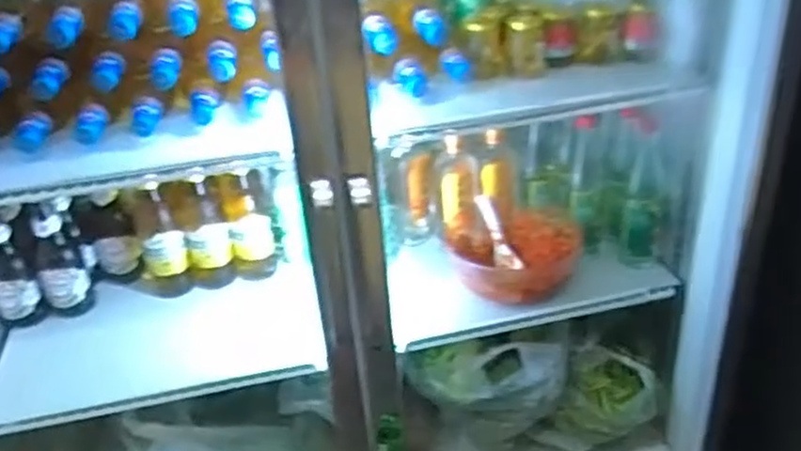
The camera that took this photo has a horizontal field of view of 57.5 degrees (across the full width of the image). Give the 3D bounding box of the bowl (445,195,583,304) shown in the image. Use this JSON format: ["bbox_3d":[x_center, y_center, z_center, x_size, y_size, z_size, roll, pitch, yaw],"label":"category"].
[{"bbox_3d":[0.181,0.040,1.164,0.195,0.081,0.184,-3,31,2],"label":"bowl"}]

